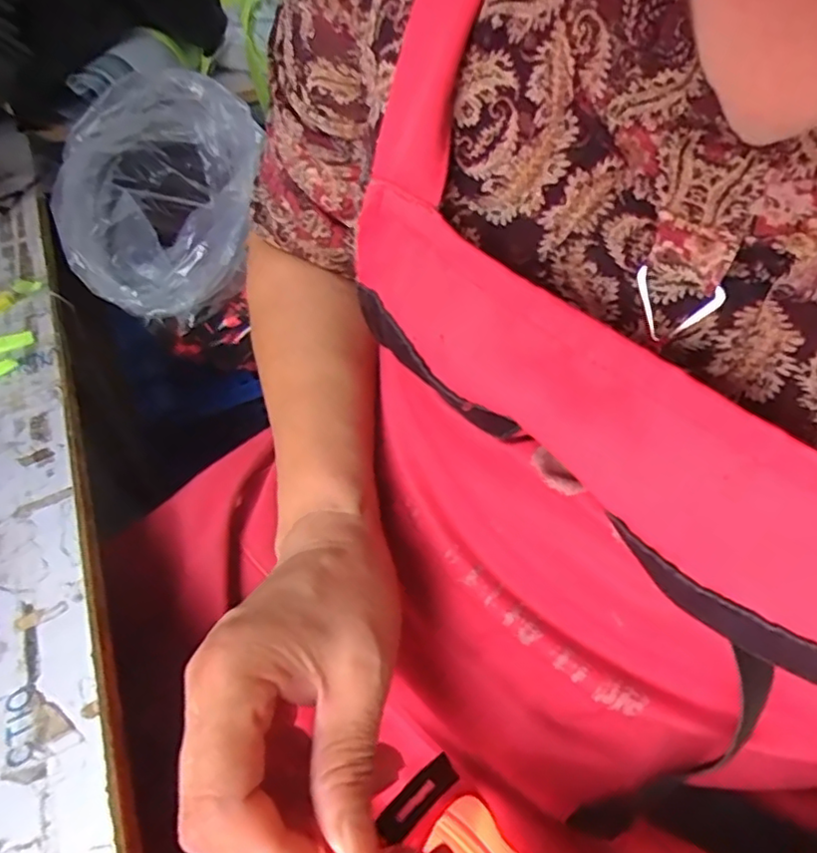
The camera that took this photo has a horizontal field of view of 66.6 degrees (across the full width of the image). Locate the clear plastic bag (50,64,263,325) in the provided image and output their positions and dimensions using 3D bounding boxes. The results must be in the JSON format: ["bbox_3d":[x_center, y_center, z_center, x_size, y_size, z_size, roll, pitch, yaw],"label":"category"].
[{"bbox_3d":[-0.279,-0.256,0.695,0.210,0.191,0.248,-24,46,-18],"label":"clear plastic bag"}]

